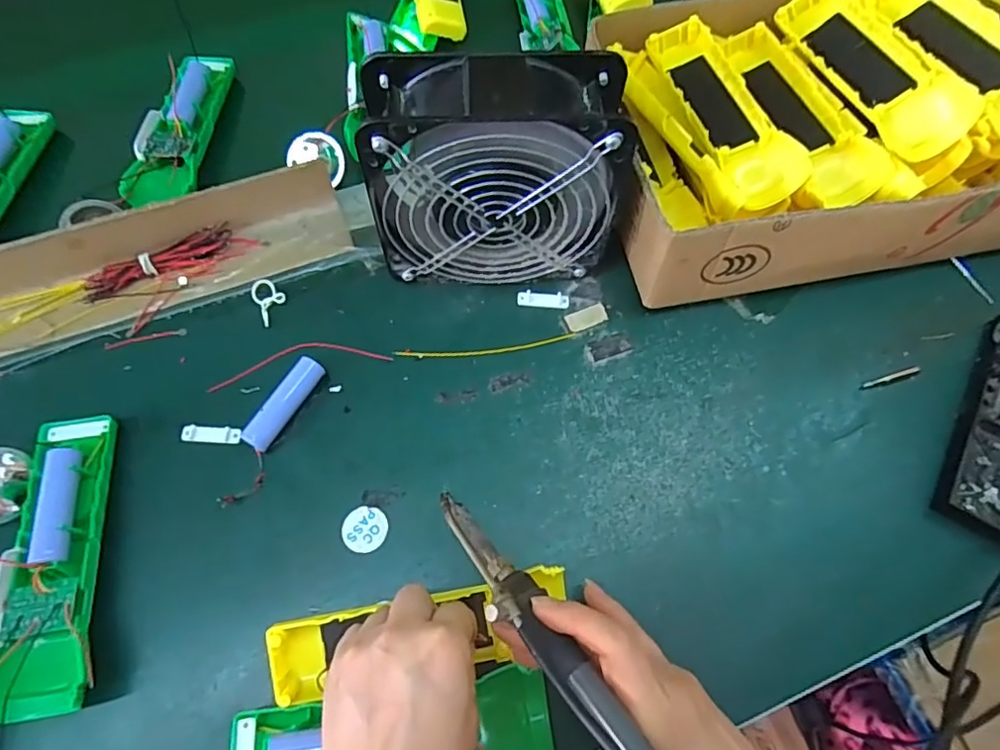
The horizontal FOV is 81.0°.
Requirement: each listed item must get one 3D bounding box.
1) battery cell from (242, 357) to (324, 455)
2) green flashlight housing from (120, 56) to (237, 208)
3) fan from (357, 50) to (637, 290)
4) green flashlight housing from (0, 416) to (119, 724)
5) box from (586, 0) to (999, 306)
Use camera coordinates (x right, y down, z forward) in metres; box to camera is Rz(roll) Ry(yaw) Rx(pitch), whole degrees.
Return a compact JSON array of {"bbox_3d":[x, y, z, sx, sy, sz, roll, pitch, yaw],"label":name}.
[{"bbox_3d":[-0.140,0.019,0.382,0.019,0.015,0.066,29,69,11],"label":"battery cell"},{"bbox_3d":[-0.261,-0.203,0.475,0.054,0.019,0.161,0,66,-1],"label":"green flashlight housing"},{"bbox_3d":[-0.002,-0.122,0.376,0.155,0.150,0.067,-4,66,-3],"label":"fan"},{"bbox_3d":[-0.253,0.101,0.333,0.047,0.029,0.164,-10,67,-6],"label":"green flashlight housing"},{"bbox_3d":[0.285,-0.193,0.427,0.424,0.118,0.204,-13,67,-3],"label":"box"}]

